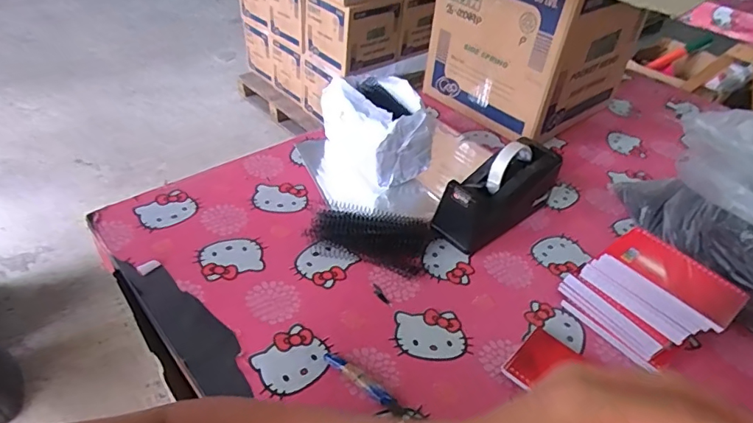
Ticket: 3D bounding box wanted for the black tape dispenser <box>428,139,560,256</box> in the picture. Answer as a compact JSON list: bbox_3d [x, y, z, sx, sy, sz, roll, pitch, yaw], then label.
[{"bbox_3d":[0.179,-0.032,0.715,0.201,0.112,0.071,-25,49,-33],"label":"black tape dispenser"}]

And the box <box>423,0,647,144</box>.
[{"bbox_3d":[0.296,-0.329,0.967,0.289,0.260,0.283,-27,50,-35],"label":"box"}]

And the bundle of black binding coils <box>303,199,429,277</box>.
[{"bbox_3d":[-0.007,0.029,0.687,0.160,0.025,0.097,15,40,9],"label":"bundle of black binding coils"}]

